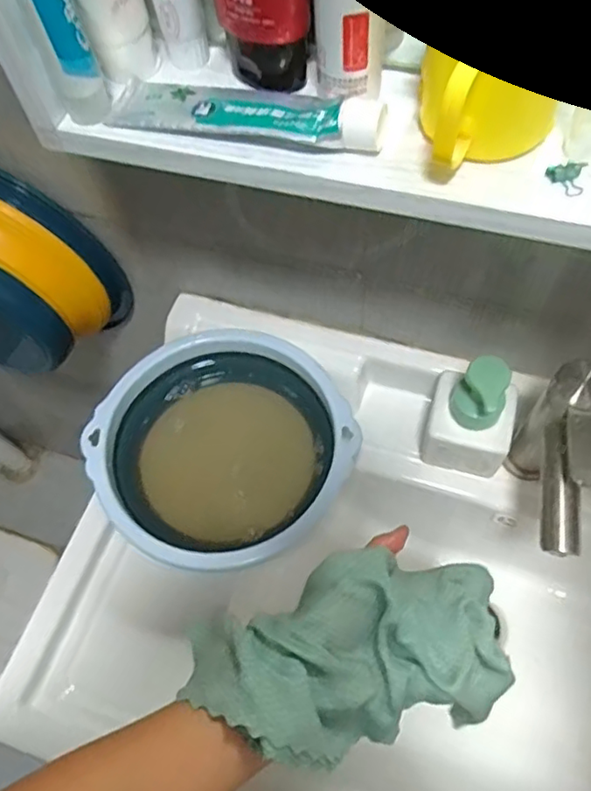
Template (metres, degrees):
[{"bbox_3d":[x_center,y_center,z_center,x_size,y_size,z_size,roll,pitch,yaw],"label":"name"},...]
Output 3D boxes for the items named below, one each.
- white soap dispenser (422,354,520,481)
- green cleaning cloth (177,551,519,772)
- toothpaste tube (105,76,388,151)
[{"bbox_3d":[0.165,0.013,0.566,0.077,0.137,0.073,15,63,12],"label":"white soap dispenser"},{"bbox_3d":[0.041,0.169,0.401,0.208,0.072,0.107,-3,58,-22],"label":"green cleaning cloth"},{"bbox_3d":[-0.031,-0.169,0.354,0.170,0.027,0.042,15,63,12],"label":"toothpaste tube"}]

